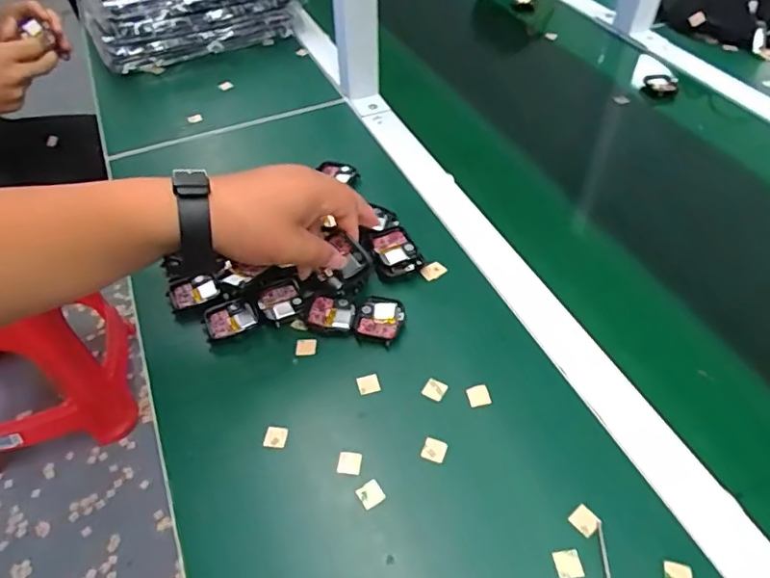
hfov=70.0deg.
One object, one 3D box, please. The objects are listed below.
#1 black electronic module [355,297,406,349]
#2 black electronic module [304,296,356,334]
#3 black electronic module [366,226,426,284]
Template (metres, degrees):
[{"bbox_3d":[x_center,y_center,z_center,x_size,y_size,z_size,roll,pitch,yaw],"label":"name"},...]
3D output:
[{"bbox_3d":[-0.004,0.026,0.463,0.038,0.009,0.042,17,51,16],"label":"black electronic module"},{"bbox_3d":[-0.045,0.021,0.466,0.040,0.008,0.031,3,48,4],"label":"black electronic module"},{"bbox_3d":[0.007,-0.032,0.506,0.045,0.014,0.053,-23,70,-20],"label":"black electronic module"}]

